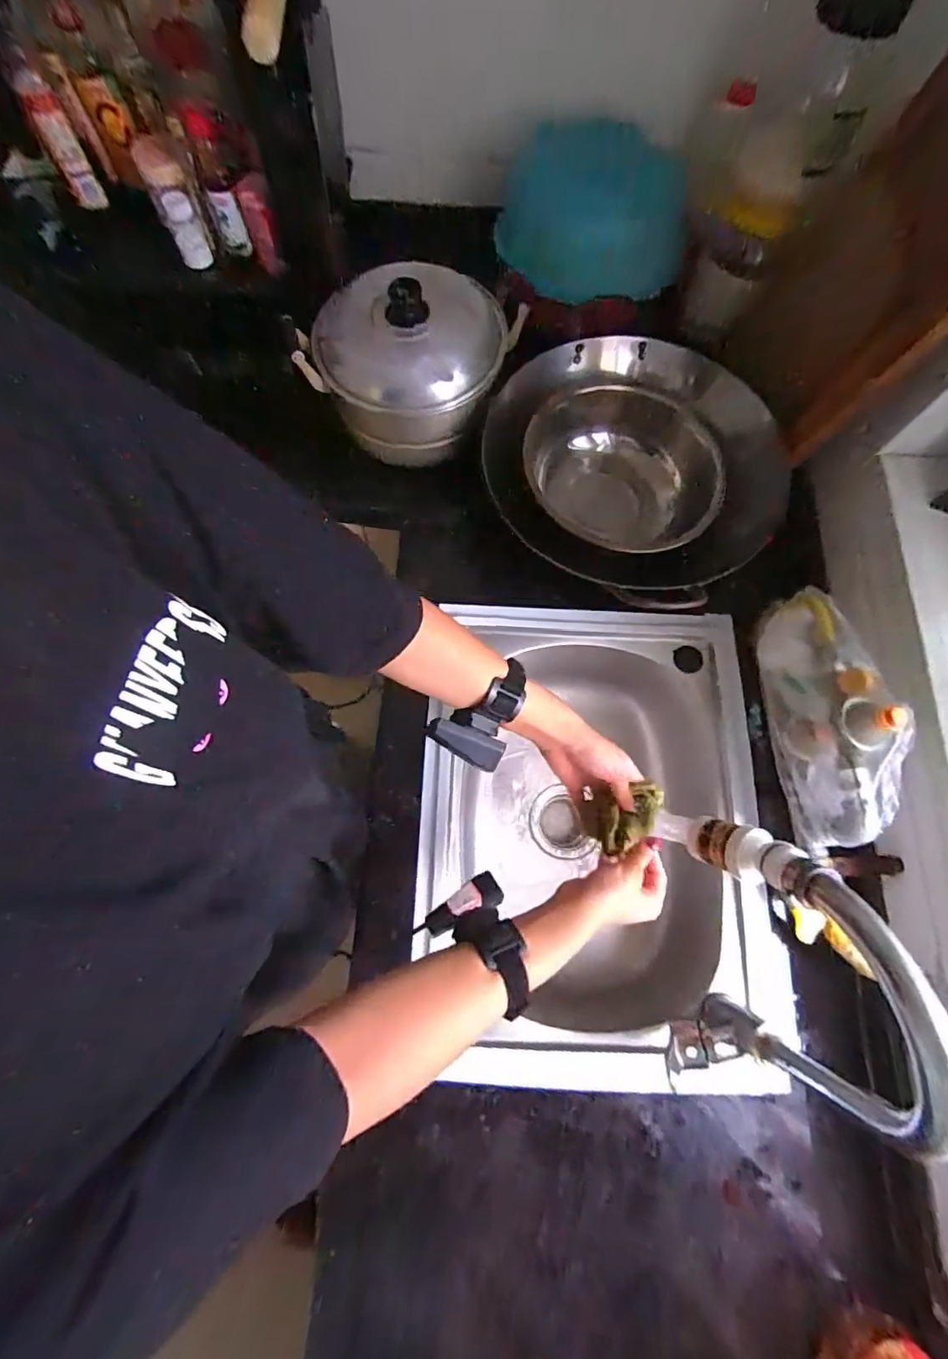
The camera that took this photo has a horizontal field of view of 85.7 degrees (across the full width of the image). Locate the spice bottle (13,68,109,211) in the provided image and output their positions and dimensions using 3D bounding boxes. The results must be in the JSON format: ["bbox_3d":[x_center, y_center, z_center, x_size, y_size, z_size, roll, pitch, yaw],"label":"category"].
[{"bbox_3d":[-0.556,-0.724,0.691,0.044,0.130,0.042,-29,75,-9],"label":"spice bottle"}]

